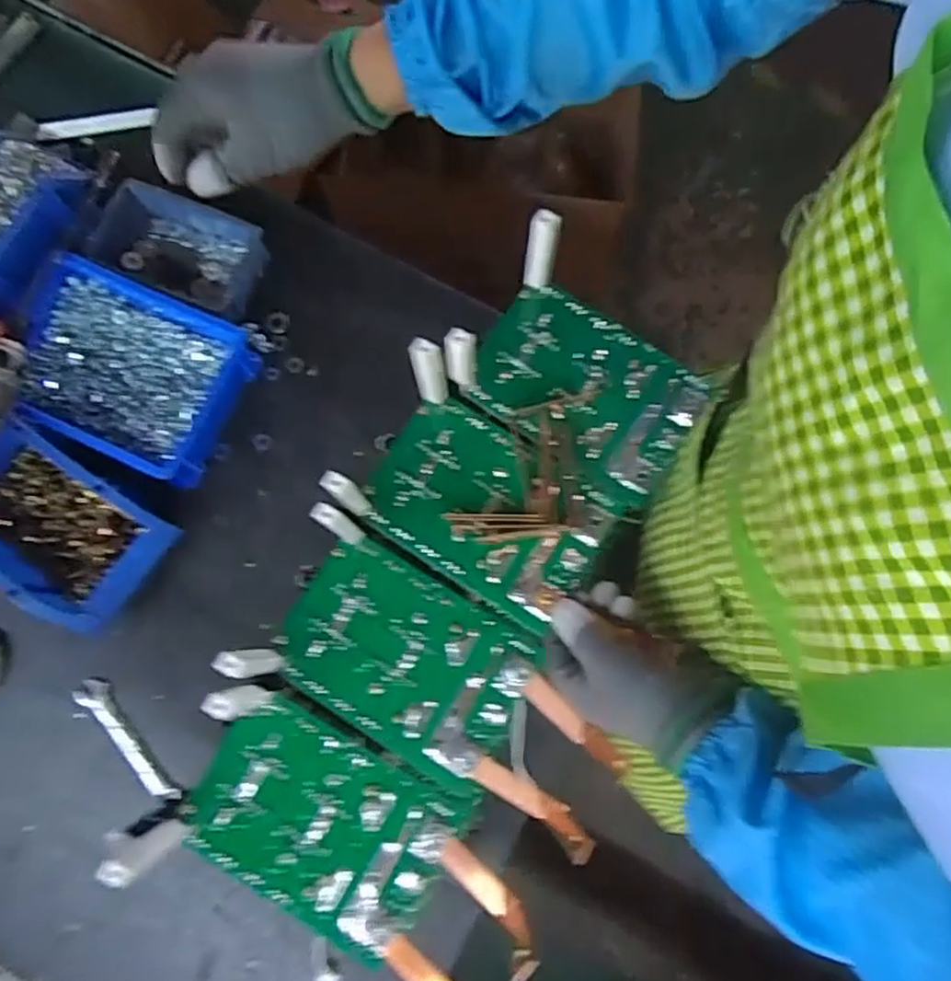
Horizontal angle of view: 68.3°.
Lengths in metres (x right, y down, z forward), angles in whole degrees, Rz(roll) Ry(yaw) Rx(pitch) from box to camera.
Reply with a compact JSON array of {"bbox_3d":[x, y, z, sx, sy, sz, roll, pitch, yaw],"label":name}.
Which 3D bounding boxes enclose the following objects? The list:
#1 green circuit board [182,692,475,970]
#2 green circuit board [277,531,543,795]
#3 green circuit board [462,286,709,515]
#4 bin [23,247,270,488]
[{"bbox_3d":[-0.104,0.219,0.468,0.163,0.012,0.110,30,79,6],"label":"green circuit board"},{"bbox_3d":[-0.049,0.113,0.487,0.166,0.007,0.109,32,79,6],"label":"green circuit board"},{"bbox_3d":[0.080,-0.075,0.524,0.158,0.008,0.117,35,80,7],"label":"green circuit board"},{"bbox_3d":[-0.315,-0.107,0.637,0.196,0.061,0.149,24,79,5],"label":"bin"}]

